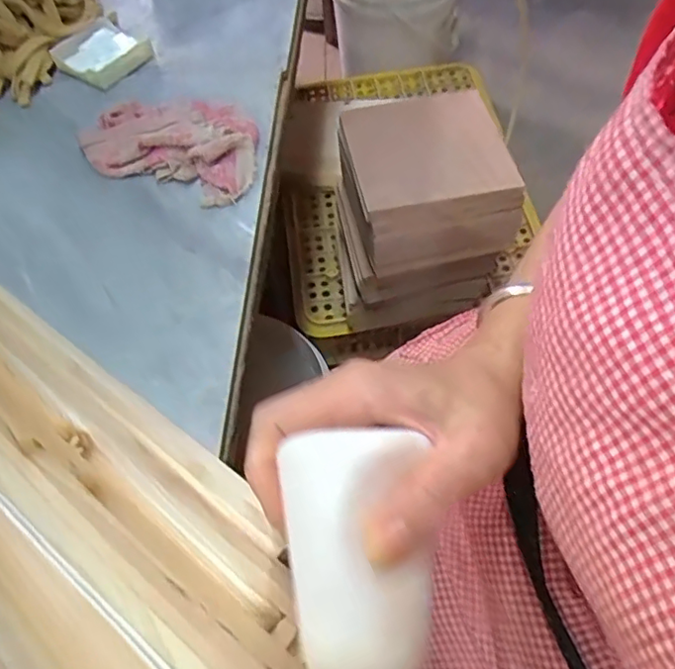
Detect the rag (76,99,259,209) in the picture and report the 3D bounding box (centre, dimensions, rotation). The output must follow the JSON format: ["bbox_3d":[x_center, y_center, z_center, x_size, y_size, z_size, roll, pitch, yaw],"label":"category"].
[{"bbox_3d":[-0.135,-0.170,0.510,0.156,0.023,0.104,21,62,16],"label":"rag"}]

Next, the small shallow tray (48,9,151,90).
[{"bbox_3d":[-0.232,-0.284,0.589,0.076,0.019,0.080,39,69,24],"label":"small shallow tray"}]

